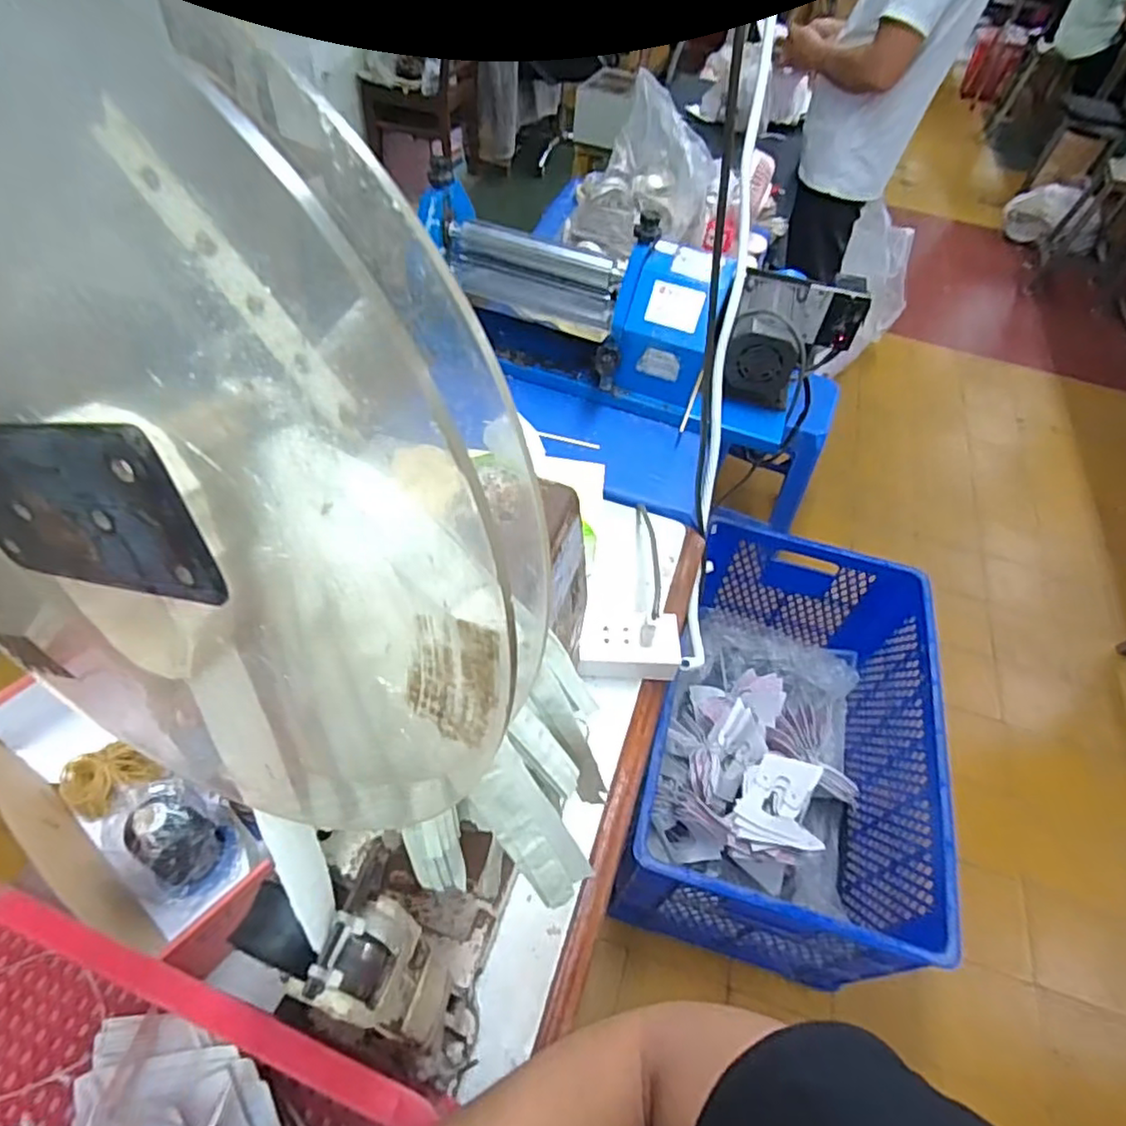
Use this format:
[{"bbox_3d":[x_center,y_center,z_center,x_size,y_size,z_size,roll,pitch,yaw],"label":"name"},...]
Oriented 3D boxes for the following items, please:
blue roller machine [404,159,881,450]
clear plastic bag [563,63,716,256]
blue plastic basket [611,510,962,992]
[{"bbox_3d":[0.119,-0.413,1.065,0.696,0.209,0.261,17,52,6],"label":"blue roller machine"},{"bbox_3d":[0.156,-0.777,1.288,0.288,0.226,0.249,15,52,5],"label":"clear plastic bag"},{"bbox_3d":[0.428,0.360,1.355,0.486,0.418,0.779,16,52,5],"label":"blue plastic basket"}]

